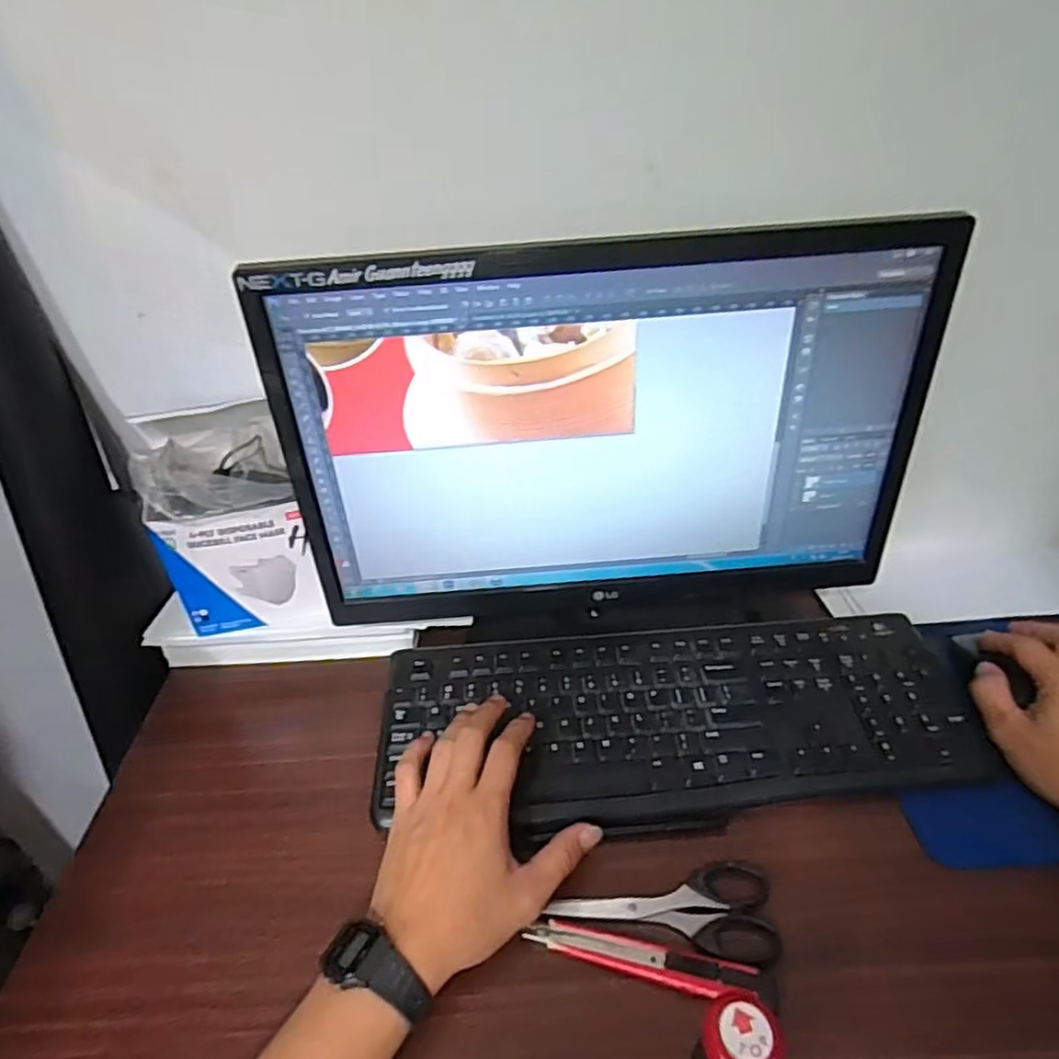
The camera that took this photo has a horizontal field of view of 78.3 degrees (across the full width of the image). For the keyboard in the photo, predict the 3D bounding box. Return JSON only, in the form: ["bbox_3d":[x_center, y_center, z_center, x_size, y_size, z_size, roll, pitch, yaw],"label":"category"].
[{"bbox_3d":[0.107,0.144,0.499,0.436,0.031,0.163,-3,37,2],"label":"keyboard"}]

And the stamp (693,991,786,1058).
[{"bbox_3d":[0.099,0.254,0.310,0.036,0.077,0.031,16,41,24],"label":"stamp"}]

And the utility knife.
[{"bbox_3d":[0.070,0.252,0.381,0.140,0.011,0.022,7,38,14],"label":"utility knife"}]

